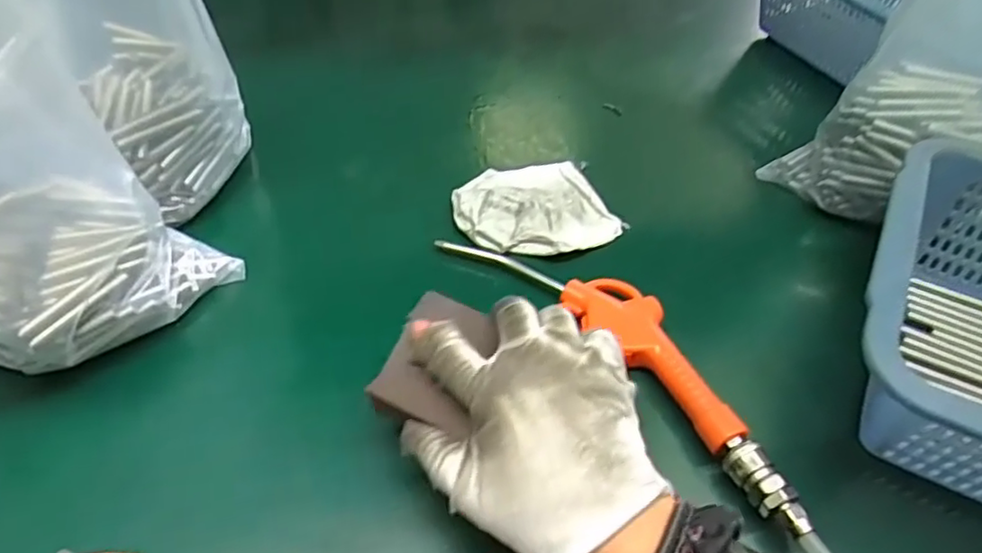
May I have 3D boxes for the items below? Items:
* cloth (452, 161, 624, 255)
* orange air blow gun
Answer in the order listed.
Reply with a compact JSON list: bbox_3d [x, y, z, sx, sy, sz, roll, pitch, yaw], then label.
[{"bbox_3d":[0.031,-0.052,0.486,0.109,0.021,0.098,-18,50,-19],"label":"cloth"},{"bbox_3d":[0.085,0.038,0.404,0.066,0.027,0.272,-31,55,-27],"label":"orange air blow gun"}]

